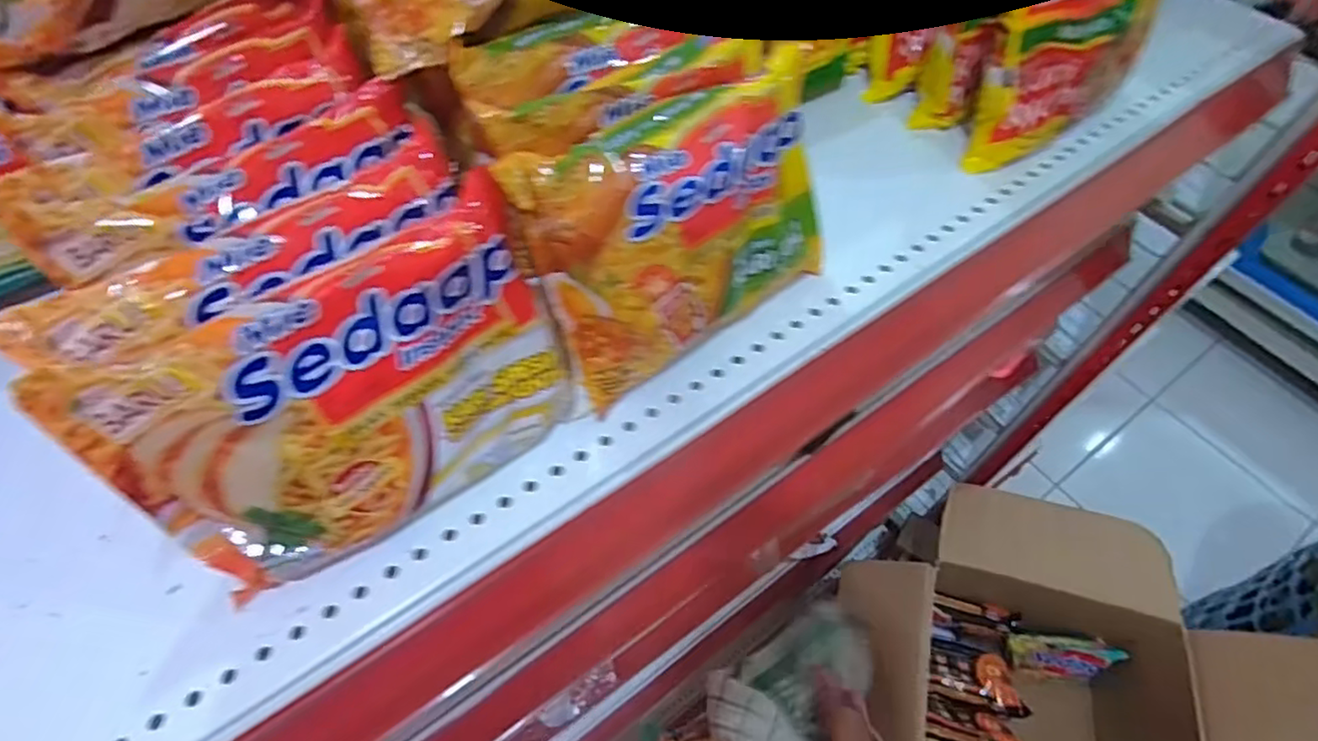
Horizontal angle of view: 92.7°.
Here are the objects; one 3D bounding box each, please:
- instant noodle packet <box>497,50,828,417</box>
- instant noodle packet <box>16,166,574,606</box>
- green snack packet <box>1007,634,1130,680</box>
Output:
[{"bbox_3d":[0.018,-0.060,0.275,0.141,0.103,0.024,-29,30,-18],"label":"instant noodle packet"},{"bbox_3d":[-0.105,0.015,0.230,0.148,0.108,0.021,-30,35,-15],"label":"instant noodle packet"},{"bbox_3d":[0.547,0.390,0.857,0.138,0.056,0.052,2,57,0],"label":"green snack packet"}]

